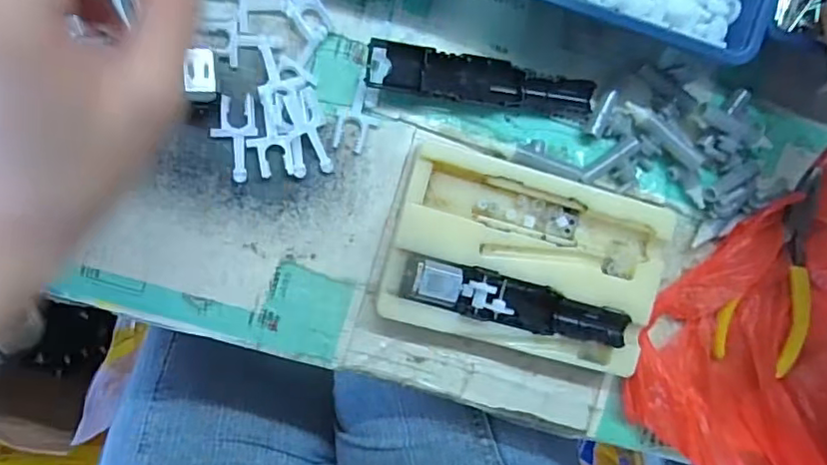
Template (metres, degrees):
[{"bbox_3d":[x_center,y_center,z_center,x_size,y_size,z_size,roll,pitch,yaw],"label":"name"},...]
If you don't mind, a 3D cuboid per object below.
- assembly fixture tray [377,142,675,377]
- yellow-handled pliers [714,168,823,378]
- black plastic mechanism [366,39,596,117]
[{"bbox_3d":[0.058,0.014,0.287,0.137,0.026,0.089,14,90,-9],"label":"assembly fixture tray"},{"bbox_3d":[0.205,0.022,0.312,0.044,0.015,0.111,20,89,-9],"label":"yellow-handled pliers"},{"bbox_3d":[0.036,-0.077,0.285,0.118,0.014,0.022,6,92,-9],"label":"black plastic mechanism"}]

